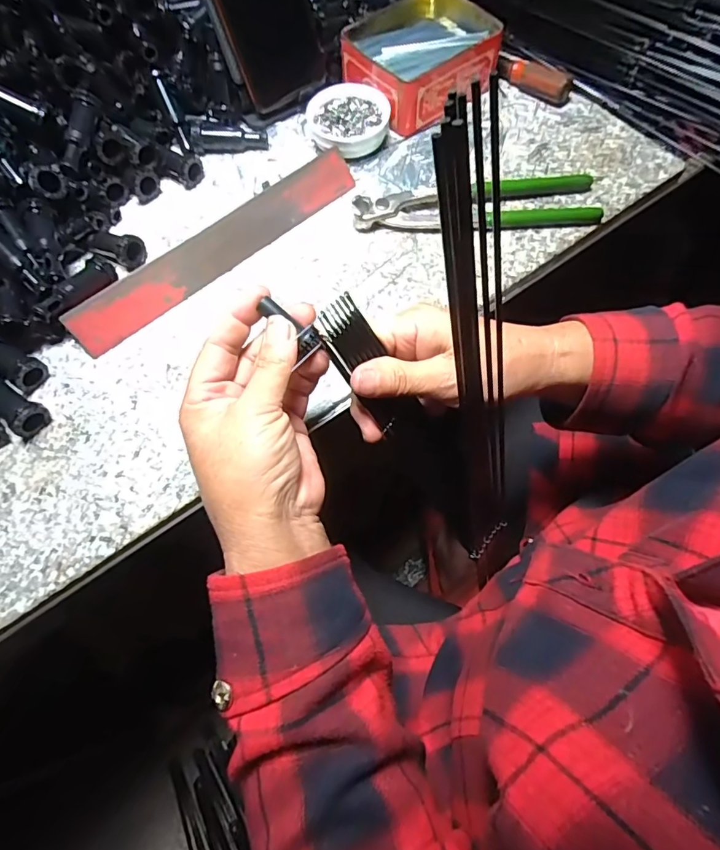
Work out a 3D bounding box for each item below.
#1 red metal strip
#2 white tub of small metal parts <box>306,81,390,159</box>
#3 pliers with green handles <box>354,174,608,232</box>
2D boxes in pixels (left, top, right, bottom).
[{"bbox_3d":[-0.110,-0.143,0.382,0.256,0.006,0.035,-39,118,-14],"label":"red metal strip"},{"bbox_3d":[-0.010,-0.272,0.426,0.069,0.021,0.075,1,72,-2],"label":"white tub of small metal parts"},{"bbox_3d":[0.097,-0.175,0.392,0.200,0.015,0.057,-12,67,-2],"label":"pliers with green handles"}]

